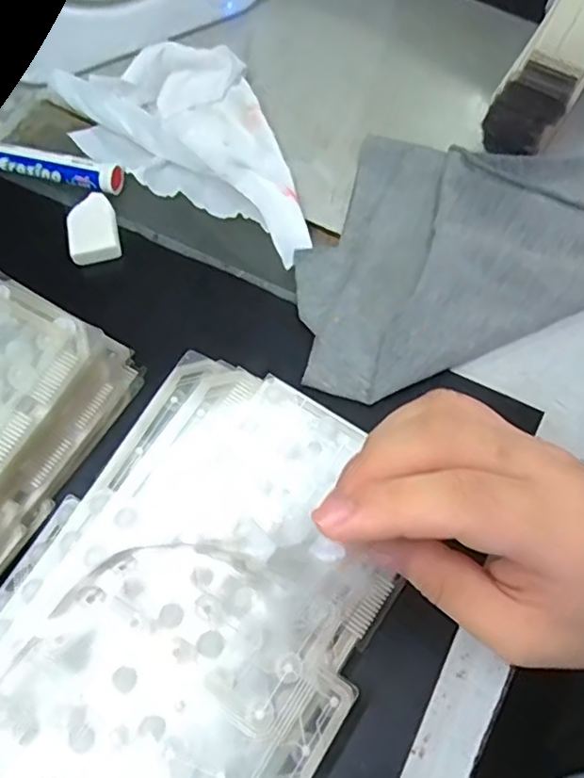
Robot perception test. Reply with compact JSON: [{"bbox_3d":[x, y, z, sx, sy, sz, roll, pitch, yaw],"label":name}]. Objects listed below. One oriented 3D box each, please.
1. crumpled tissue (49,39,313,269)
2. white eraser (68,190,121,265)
[{"bbox_3d":[-0.052,-0.157,0.363,0.184,0.035,0.102,29,69,13],"label":"crumpled tissue"},{"bbox_3d":[-0.110,-0.089,0.344,0.026,0.009,0.042,-15,66,-6],"label":"white eraser"}]

